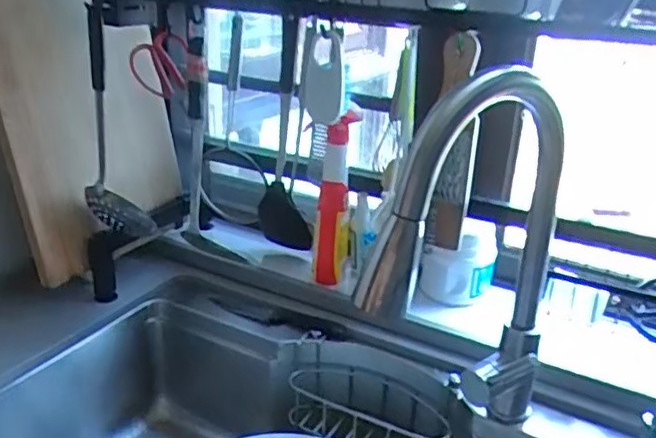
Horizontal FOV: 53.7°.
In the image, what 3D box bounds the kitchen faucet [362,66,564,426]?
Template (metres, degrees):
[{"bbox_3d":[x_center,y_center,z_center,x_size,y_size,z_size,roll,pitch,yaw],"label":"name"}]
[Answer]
[{"bbox_3d":[0.154,0.063,0.660,0.079,0.411,0.260,22,30,37],"label":"kitchen faucet"}]

